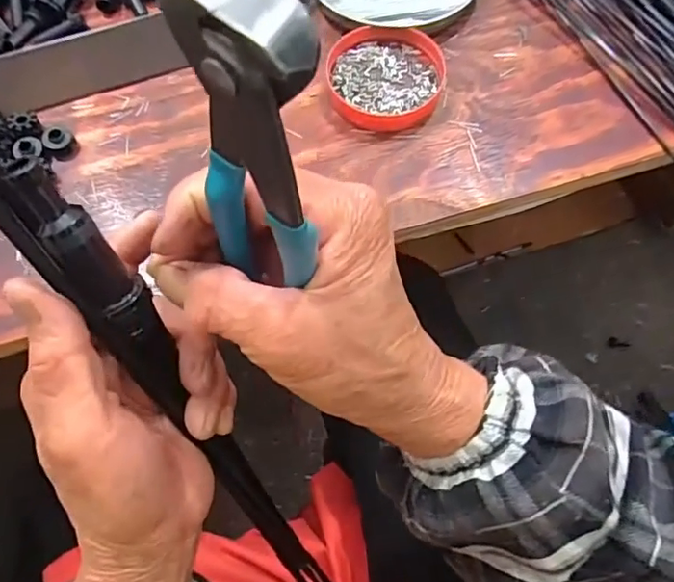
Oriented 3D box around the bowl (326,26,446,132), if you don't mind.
[{"bbox_3d":[0.033,-0.147,0.388,0.077,0.011,0.074,5,67,3],"label":"bowl"}]

